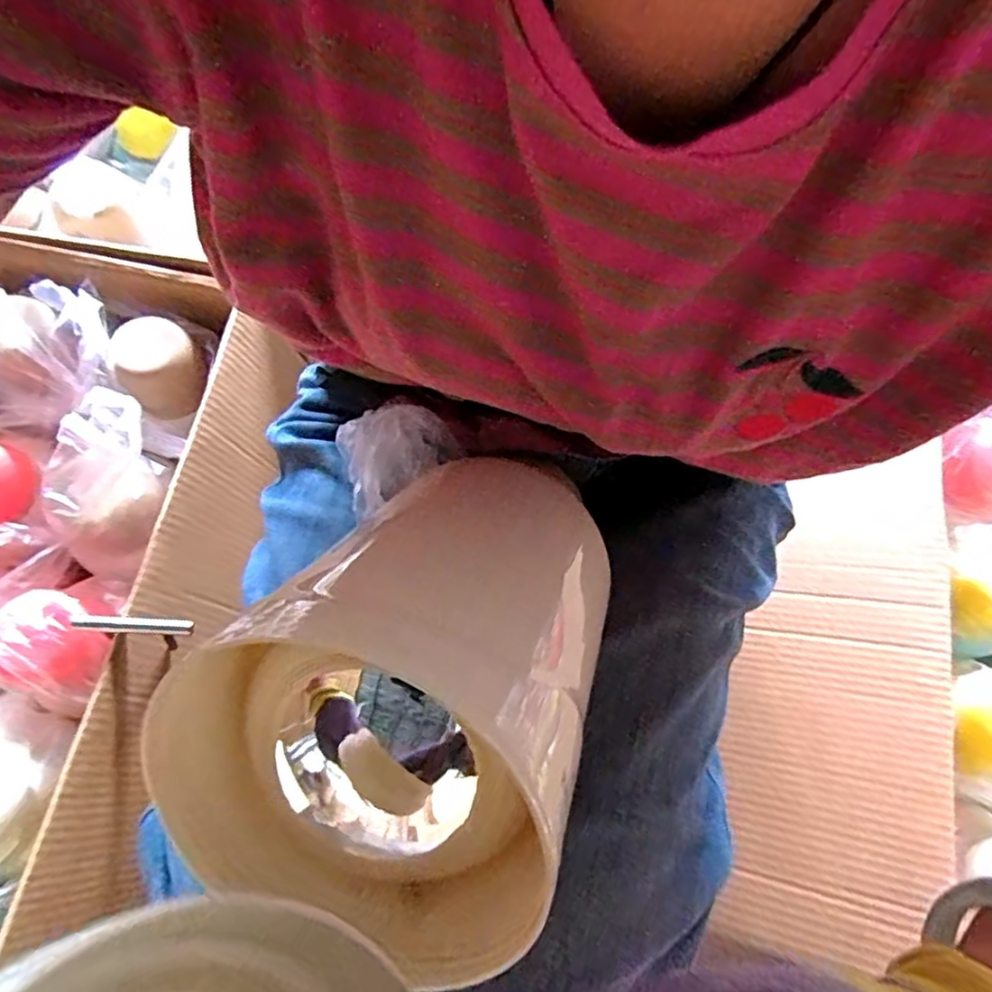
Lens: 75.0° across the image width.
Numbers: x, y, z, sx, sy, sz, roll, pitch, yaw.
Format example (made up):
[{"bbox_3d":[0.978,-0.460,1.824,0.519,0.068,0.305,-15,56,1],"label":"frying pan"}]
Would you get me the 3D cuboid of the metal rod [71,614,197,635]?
[{"bbox_3d":[-0.289,0.102,0.515,0.084,0.014,0.013,7,70,-17],"label":"metal rod"}]

